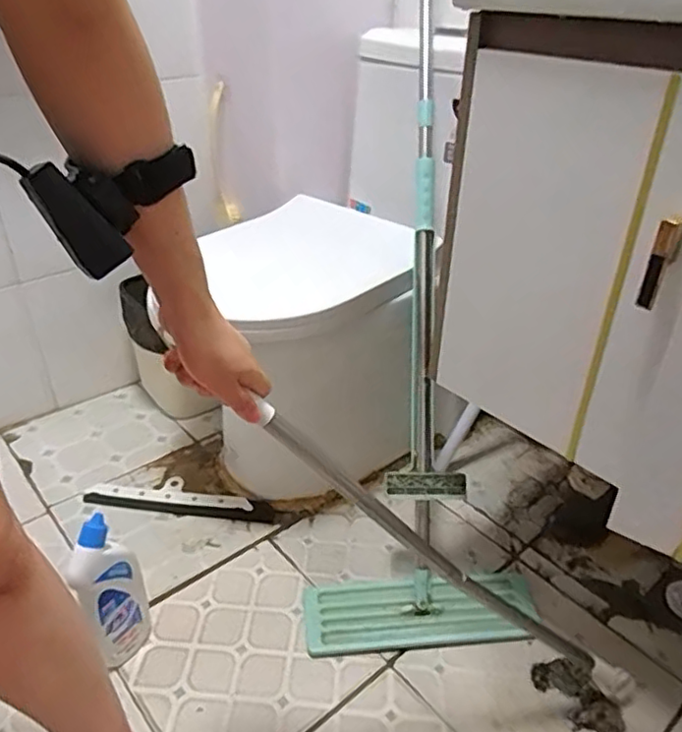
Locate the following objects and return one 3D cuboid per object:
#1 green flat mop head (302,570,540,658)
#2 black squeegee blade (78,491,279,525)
[{"bbox_3d":[0.118,0.356,0.918,0.344,0.035,0.117,-2,31,-6],"label":"green flat mop head"},{"bbox_3d":[-0.284,0.247,1.094,0.340,0.012,0.033,4,31,5],"label":"black squeegee blade"}]

